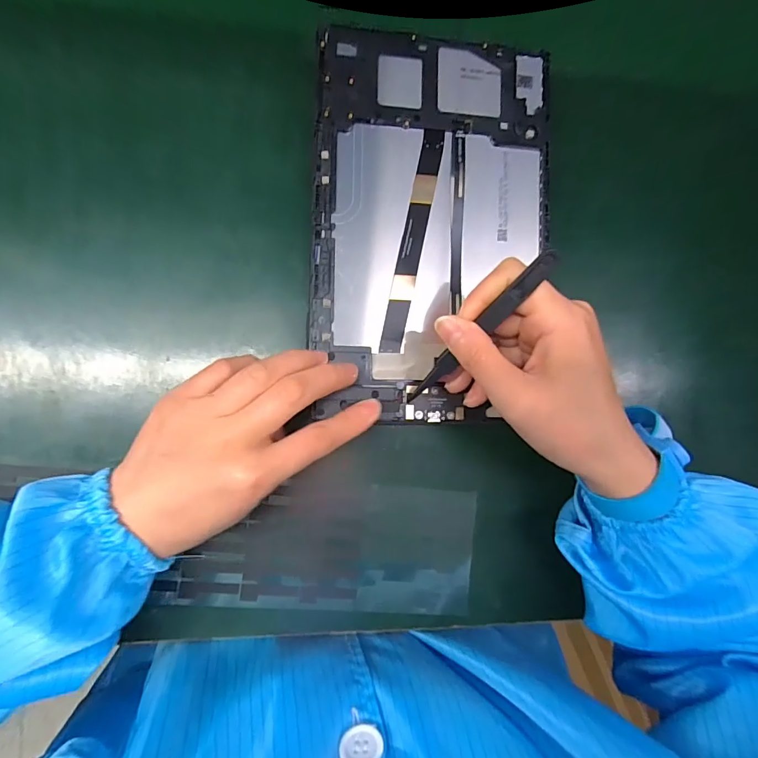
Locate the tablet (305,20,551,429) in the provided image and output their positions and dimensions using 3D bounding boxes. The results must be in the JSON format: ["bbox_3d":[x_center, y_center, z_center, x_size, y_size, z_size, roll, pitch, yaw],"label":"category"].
[{"bbox_3d":[0.035,-0.096,0.276,0.147,0.010,0.240,2,89,-9],"label":"tablet"}]

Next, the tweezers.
[{"bbox_3d":[0.053,-0.022,0.237,0.011,0.113,0.015,35,44,-7],"label":"tweezers"}]

